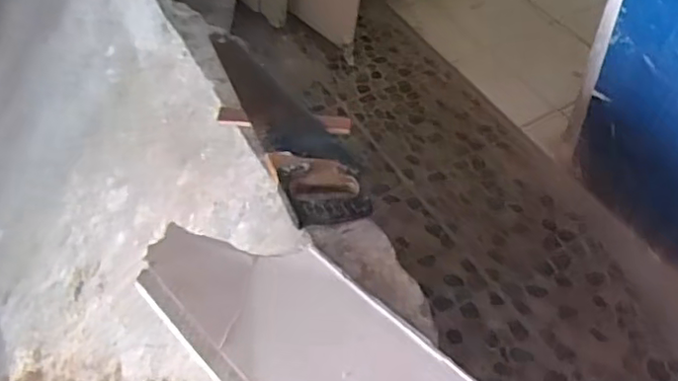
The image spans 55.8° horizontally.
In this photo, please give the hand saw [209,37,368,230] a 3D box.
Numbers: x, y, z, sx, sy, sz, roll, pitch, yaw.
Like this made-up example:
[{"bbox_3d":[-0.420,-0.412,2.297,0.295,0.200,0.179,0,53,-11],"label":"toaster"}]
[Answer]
[{"bbox_3d":[-0.088,-0.120,1.026,0.115,0.026,0.479,-10,43,-20],"label":"hand saw"}]

